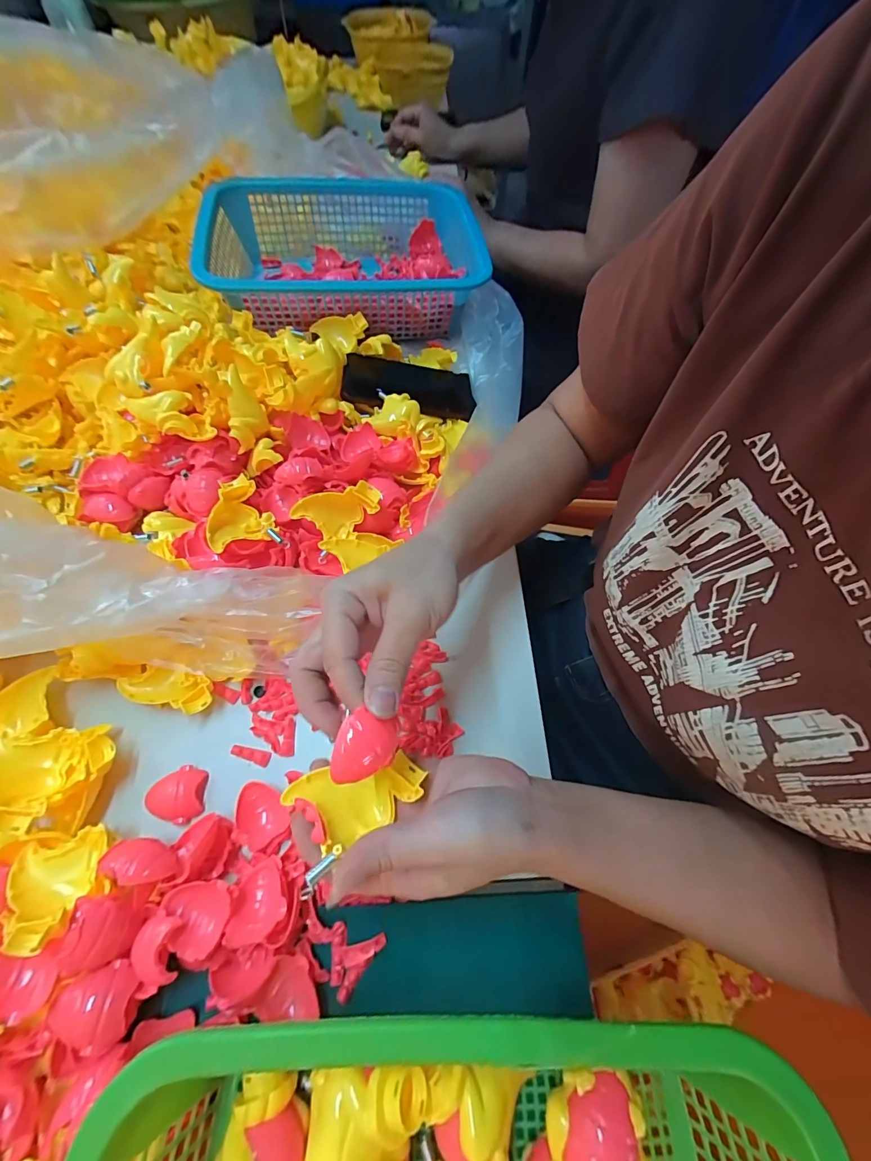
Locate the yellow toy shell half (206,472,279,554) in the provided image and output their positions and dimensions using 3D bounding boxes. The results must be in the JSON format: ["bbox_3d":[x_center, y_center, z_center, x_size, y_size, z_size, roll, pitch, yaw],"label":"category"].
[{"bbox_3d":[-0.178,-0.057,0.371,0.055,0.032,0.063,-34,68,-17],"label":"yellow toy shell half"}]

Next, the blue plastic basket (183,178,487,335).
[{"bbox_3d":[-0.124,-0.432,0.570,0.369,0.095,0.264,-10,64,-6],"label":"blue plastic basket"}]

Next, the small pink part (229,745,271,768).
[{"bbox_3d":[-0.149,0.141,0.337,0.031,0.008,0.011,12,63,5],"label":"small pink part"}]

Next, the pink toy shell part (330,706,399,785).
[{"bbox_3d":[-0.038,0.087,0.215,0.030,0.015,0.035,30,68,-17],"label":"pink toy shell part"}]

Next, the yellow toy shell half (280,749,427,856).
[{"bbox_3d":[-0.046,0.127,0.241,0.077,0.022,0.042,-11,64,-7],"label":"yellow toy shell half"}]

